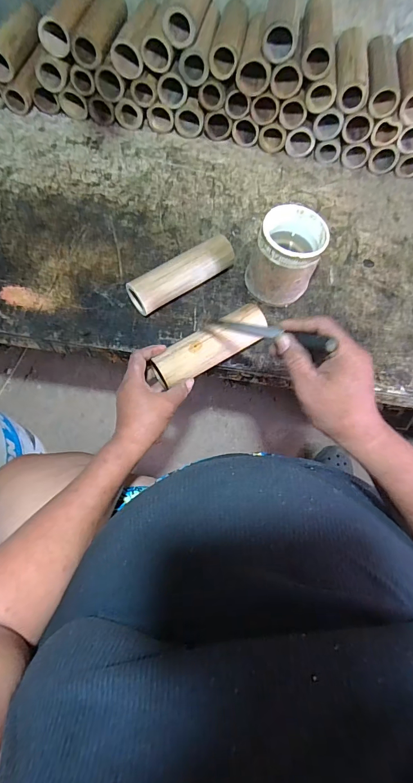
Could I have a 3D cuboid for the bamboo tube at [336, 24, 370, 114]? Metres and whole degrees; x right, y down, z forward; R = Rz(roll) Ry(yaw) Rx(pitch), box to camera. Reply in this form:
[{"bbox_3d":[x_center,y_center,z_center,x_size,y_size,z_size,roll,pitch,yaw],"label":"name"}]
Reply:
[{"bbox_3d":[0.268,-0.603,0.670,0.056,0.053,0.175,7,68,0],"label":"bamboo tube"}]

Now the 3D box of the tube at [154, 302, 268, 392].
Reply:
[{"bbox_3d":[0.007,-0.065,0.521,0.178,0.040,0.052,-31,73,-12],"label":"tube"}]

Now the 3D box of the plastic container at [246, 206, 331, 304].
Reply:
[{"bbox_3d":[0.123,-0.207,0.569,0.101,0.115,0.101,1,68,-3],"label":"plastic container"}]

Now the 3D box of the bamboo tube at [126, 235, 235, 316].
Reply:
[{"bbox_3d":[-0.037,-0.186,0.582,0.179,0.058,0.047,-35,74,-15],"label":"bamboo tube"}]

